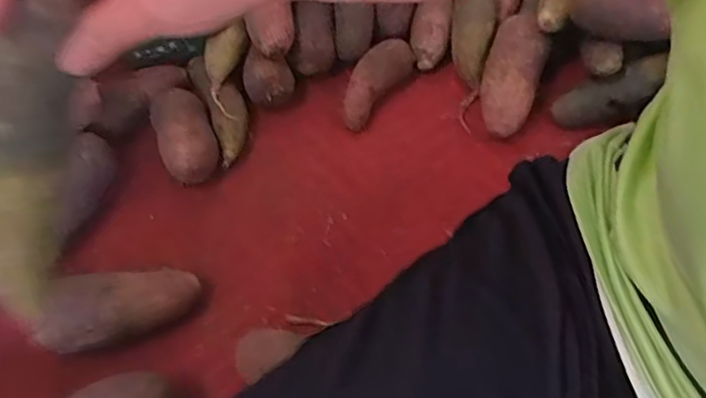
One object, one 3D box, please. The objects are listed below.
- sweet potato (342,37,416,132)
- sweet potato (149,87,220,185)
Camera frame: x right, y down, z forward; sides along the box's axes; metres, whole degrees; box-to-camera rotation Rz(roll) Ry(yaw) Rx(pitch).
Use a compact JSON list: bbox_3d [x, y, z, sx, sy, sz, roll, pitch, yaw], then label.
[{"bbox_3d":[0.027,-0.153,0.845,0.055,0.053,0.143,33,66,17],"label":"sweet potato"},{"bbox_3d":[-0.209,-0.077,0.789,0.068,0.072,0.108,-21,63,-11],"label":"sweet potato"}]

